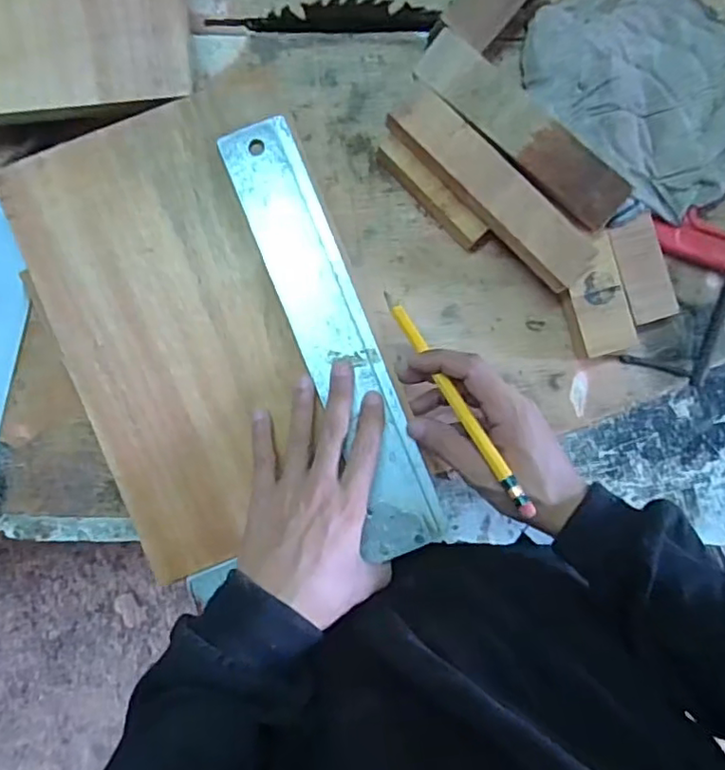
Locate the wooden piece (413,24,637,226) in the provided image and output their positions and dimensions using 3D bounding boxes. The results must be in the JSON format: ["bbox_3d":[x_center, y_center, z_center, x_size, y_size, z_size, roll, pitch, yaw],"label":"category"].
[{"bbox_3d":[0.114,-0.179,0.419,0.170,0.013,0.037,41,90,0],"label":"wooden piece"}]

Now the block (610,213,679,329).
[{"bbox_3d":[0.209,-0.085,0.451,0.034,0.021,0.076,-17,90,-2],"label":"block"}]

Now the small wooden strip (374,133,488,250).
[{"bbox_3d":[0.050,-0.142,0.449,0.099,0.026,0.017,43,88,-1],"label":"small wooden strip"}]

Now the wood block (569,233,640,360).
[{"bbox_3d":[0.175,-0.066,0.450,0.040,0.025,0.086,-16,90,-2],"label":"wood block"}]

